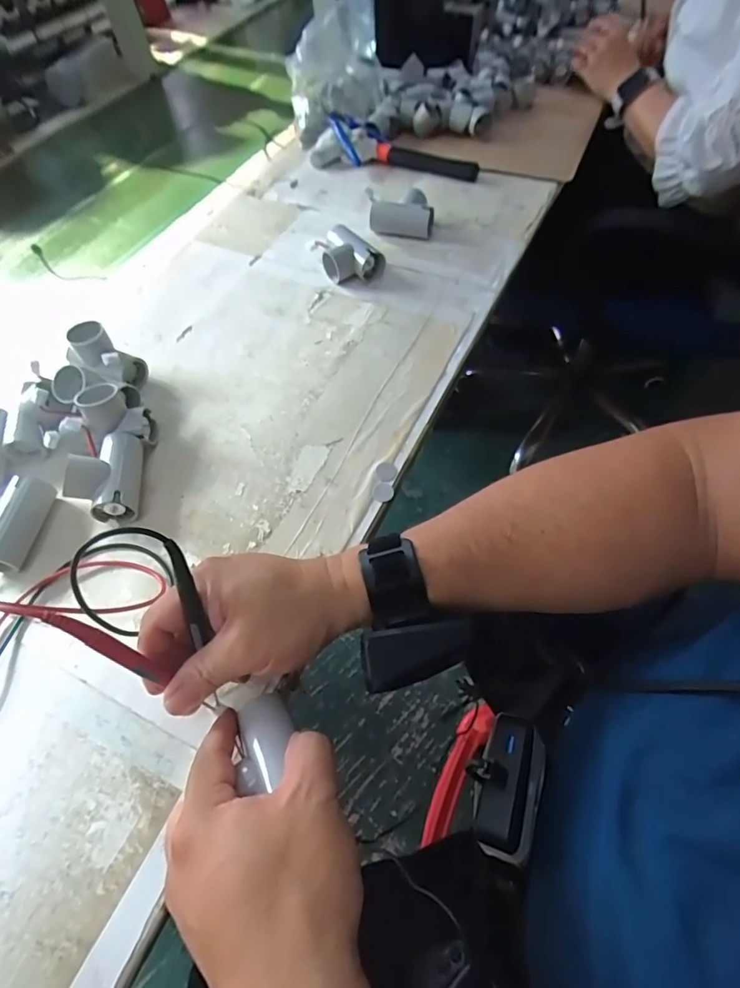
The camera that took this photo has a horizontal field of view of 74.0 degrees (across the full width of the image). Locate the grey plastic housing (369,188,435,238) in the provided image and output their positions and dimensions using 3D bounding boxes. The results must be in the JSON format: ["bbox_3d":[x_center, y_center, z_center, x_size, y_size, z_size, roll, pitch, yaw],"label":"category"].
[{"bbox_3d":[0.040,-0.341,0.600,0.079,0.038,0.044,10,59,11],"label":"grey plastic housing"}]

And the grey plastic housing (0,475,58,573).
[{"bbox_3d":[-0.284,0.026,0.398,0.029,0.034,0.074,4,58,7],"label":"grey plastic housing"}]

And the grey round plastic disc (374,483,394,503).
[{"bbox_3d":[0.012,-0.001,0.415,0.016,0.004,0.018,-5,57,1],"label":"grey round plastic disc"}]

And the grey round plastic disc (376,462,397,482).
[{"bbox_3d":[0.014,-0.020,0.424,0.018,0.004,0.019,-2,57,3],"label":"grey round plastic disc"}]

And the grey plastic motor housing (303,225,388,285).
[{"bbox_3d":[-0.029,-0.279,0.566,0.056,0.032,0.086,-27,59,-12],"label":"grey plastic motor housing"}]

